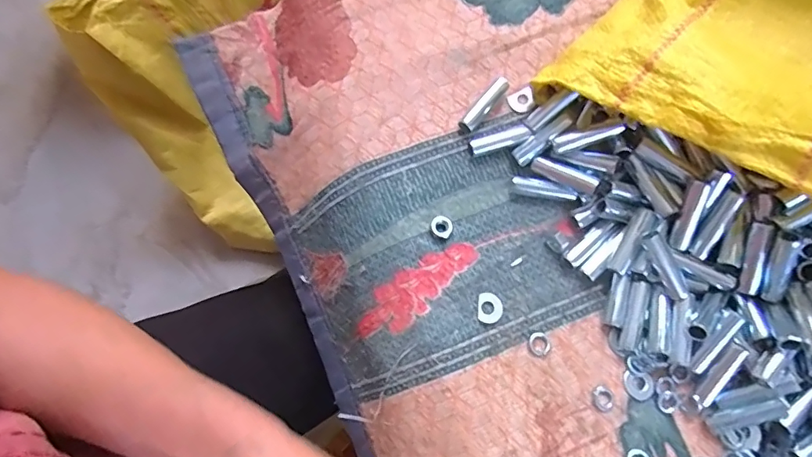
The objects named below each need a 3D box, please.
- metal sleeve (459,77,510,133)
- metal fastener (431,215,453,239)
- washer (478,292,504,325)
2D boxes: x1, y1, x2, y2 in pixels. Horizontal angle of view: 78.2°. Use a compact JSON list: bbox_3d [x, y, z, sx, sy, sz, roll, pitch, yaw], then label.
[{"bbox_3d":[0.052,-0.081,0.328,0.010,0.009,0.044,39,78,7],"label":"metal sleeve"},{"bbox_3d":[0.022,-0.001,0.312,0.014,0.006,0.013,0,76,-2],"label":"metal fastener"},{"bbox_3d":[0.052,0.048,0.304,0.016,0.004,0.019,3,76,-1],"label":"washer"}]

